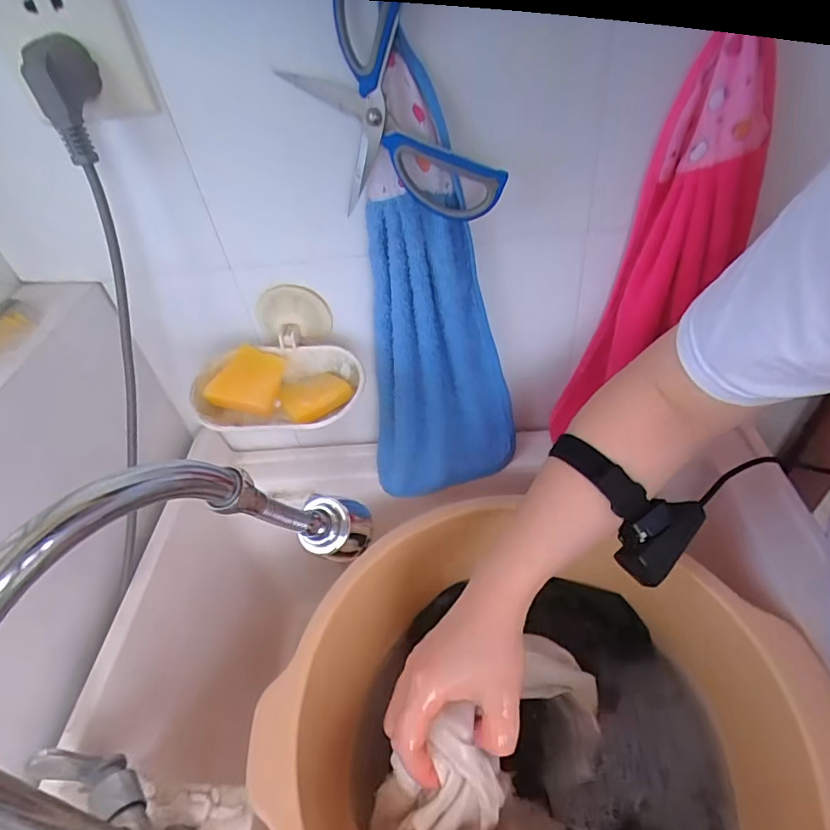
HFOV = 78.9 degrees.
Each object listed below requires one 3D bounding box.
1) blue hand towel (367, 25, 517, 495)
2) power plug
[{"bbox_3d":[0.016,-0.083,0.436,0.135,0.359,0.060,-14,44,-6],"label":"blue hand towel"},{"bbox_3d":[-0.219,-0.203,0.324,0.018,0.064,0.042,5,45,13],"label":"power plug"}]

